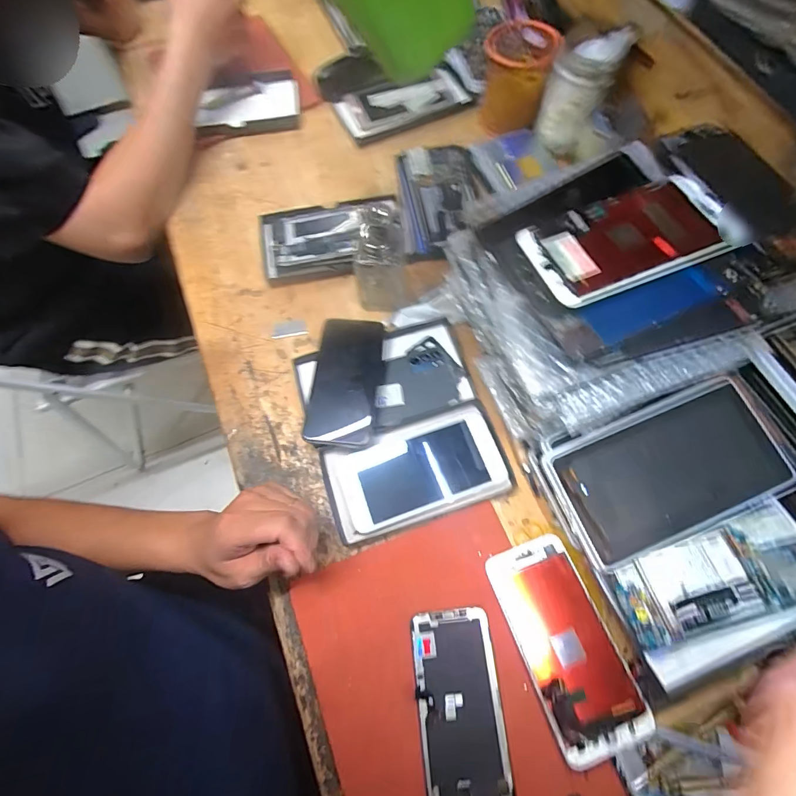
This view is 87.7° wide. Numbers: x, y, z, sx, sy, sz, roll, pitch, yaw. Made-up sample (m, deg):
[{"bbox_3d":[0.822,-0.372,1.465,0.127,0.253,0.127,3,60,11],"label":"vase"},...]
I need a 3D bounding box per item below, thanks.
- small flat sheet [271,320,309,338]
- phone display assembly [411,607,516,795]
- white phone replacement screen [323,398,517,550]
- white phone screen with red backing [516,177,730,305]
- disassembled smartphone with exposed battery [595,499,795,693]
[{"bbox_3d":[-0.126,-0.082,0.485,0.040,0.004,0.022,-7,69,0],"label":"small flat sheet"},{"bbox_3d":[0.051,0.254,0.341,0.068,0.007,0.141,-6,69,0],"label":"phone display assembly"},{"bbox_3d":[0.019,0.071,0.405,0.172,0.011,0.095,-19,70,-4],"label":"white phone replacement screen"},{"bbox_3d":[0.175,-0.121,0.313,0.150,0.010,0.076,-22,70,-5],"label":"white phone screen with red backing"},{"bbox_3d":[0.257,0.151,0.324,0.162,0.016,0.090,-23,68,0],"label":"disassembled smartphone with exposed battery"}]

